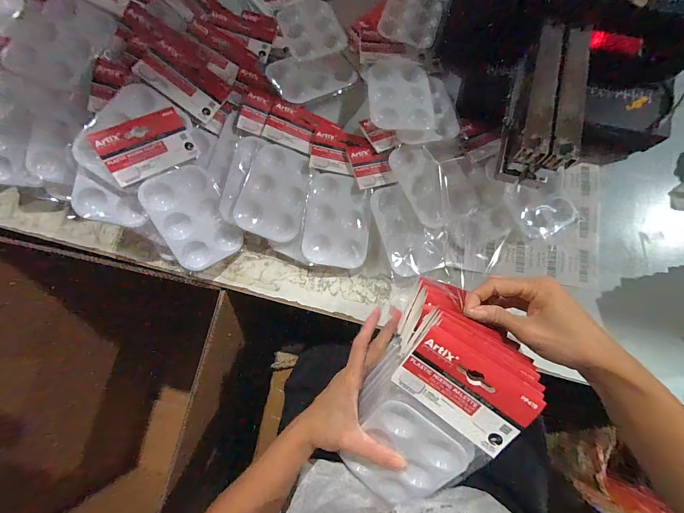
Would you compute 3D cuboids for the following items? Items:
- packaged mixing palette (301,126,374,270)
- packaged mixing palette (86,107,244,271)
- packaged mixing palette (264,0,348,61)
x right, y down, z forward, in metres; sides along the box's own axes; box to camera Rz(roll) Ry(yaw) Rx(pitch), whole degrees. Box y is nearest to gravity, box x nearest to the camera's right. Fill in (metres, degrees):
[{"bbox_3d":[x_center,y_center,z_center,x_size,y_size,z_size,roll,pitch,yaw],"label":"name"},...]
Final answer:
[{"bbox_3d":[-0.003,-0.082,0.401,0.086,0.013,0.189,4,80,3],"label":"packaged mixing palette"},{"bbox_3d":[-0.206,-0.079,0.376,0.093,0.009,0.191,-34,106,-23],"label":"packaged mixing palette"},{"bbox_3d":[-0.059,-0.378,0.466,0.096,0.009,0.174,-19,76,-4],"label":"packaged mixing palette"}]

